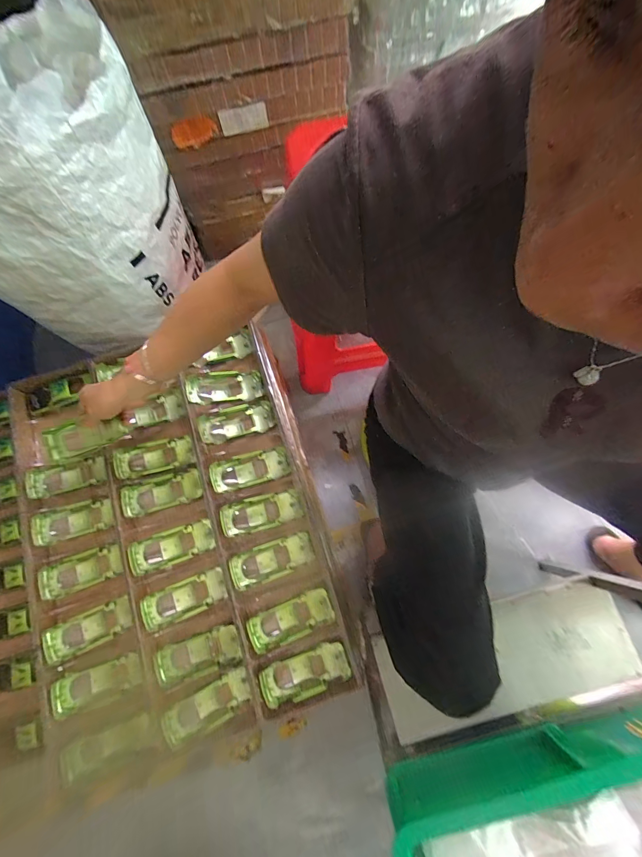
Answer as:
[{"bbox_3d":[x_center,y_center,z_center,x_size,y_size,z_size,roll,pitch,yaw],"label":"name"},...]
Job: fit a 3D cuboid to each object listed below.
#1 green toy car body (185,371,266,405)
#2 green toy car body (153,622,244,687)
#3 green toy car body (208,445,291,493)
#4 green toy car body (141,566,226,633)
[{"bbox_3d":[-0.176,-0.078,0.625,0.131,0.027,0.057,-10,77,-1],"label":"green toy car body"},{"bbox_3d":[-0.188,0.352,0.532,0.127,0.030,0.053,-18,77,-3],"label":"green toy car body"},{"bbox_3d":[-0.121,0.070,0.590,0.133,0.025,0.054,-13,77,-15],"label":"green toy car body"},{"bbox_3d":[-0.223,0.274,0.552,0.118,0.030,0.054,-19,77,-17],"label":"green toy car body"}]

